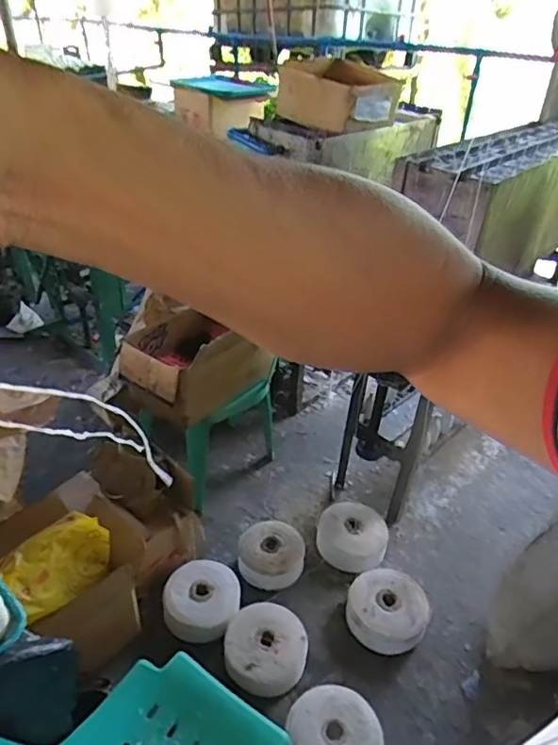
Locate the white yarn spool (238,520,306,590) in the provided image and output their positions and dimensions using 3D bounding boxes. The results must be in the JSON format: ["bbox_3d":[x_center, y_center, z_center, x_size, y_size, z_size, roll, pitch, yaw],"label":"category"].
[{"bbox_3d":[-0.023,0.540,1.638,0.189,0.117,0.175,2,36,-1],"label":"white yarn spool"}]

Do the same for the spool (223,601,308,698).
[{"bbox_3d":[-0.034,0.718,1.443,0.205,0.097,0.207,2,36,-1],"label":"spool"}]

